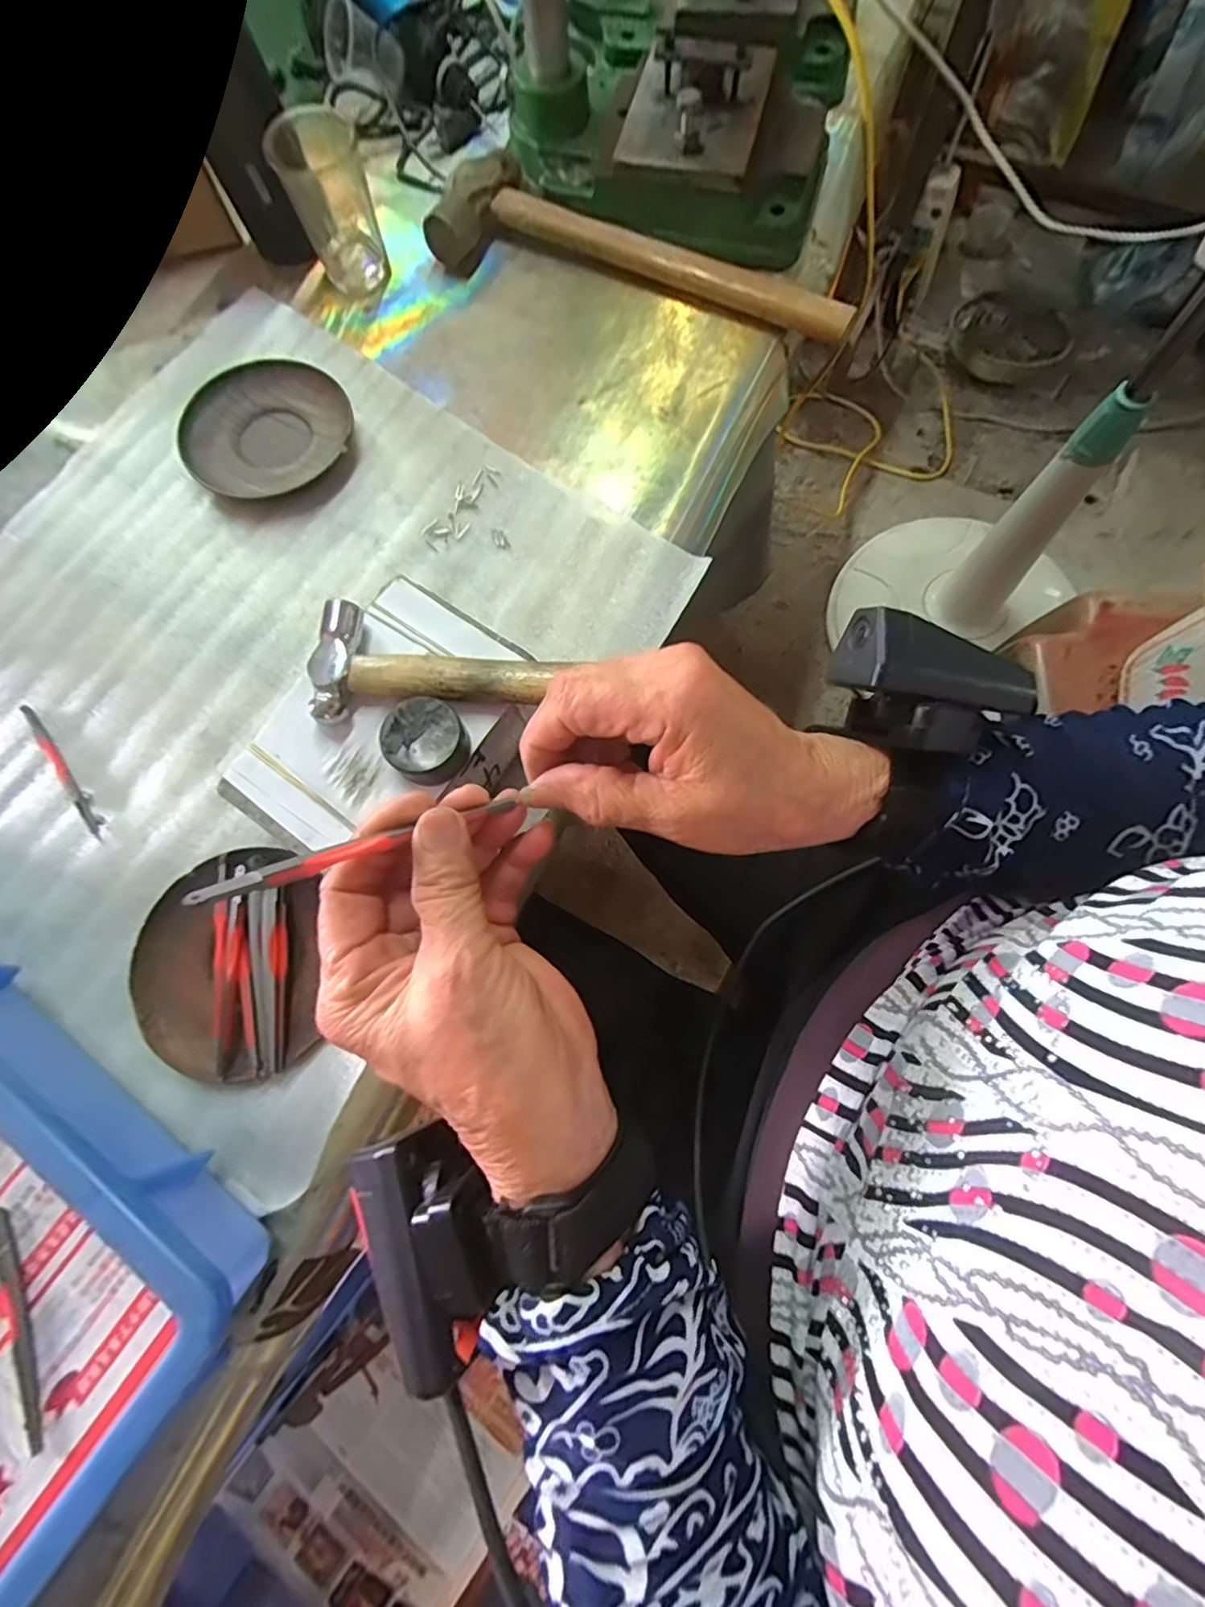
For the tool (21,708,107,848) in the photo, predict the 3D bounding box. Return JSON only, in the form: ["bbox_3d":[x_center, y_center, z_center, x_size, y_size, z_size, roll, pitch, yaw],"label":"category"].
[{"bbox_3d":[-0.320,-0.019,0.358,0.009,0.004,0.109,-39,76,-10],"label":"tool"}]

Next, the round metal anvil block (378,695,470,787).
[{"bbox_3d":[-0.083,-0.028,0.286,0.036,0.022,0.036,42,80,13],"label":"round metal anvil block"}]

